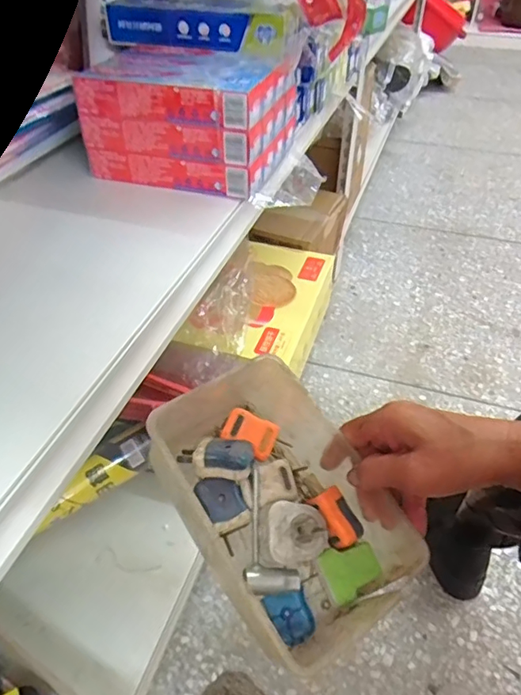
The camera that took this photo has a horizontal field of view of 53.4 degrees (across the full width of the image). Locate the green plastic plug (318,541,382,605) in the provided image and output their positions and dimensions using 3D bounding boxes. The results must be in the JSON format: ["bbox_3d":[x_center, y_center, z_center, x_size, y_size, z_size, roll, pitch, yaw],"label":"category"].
[{"bbox_3d":[0.069,0.168,0.395,0.043,0.005,0.038,-25,77,-14],"label":"green plastic plug"}]

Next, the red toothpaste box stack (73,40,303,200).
[{"bbox_3d":[-0.080,-0.293,0.645,0.209,0.116,0.187,14,43,14],"label":"red toothpaste box stack"}]

